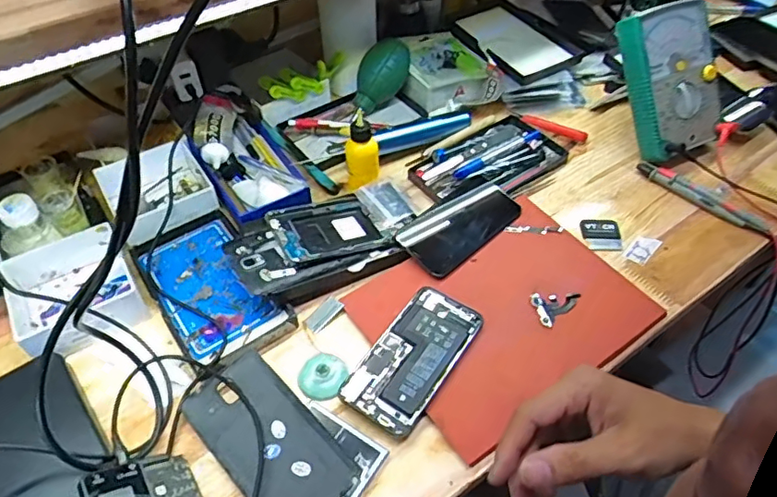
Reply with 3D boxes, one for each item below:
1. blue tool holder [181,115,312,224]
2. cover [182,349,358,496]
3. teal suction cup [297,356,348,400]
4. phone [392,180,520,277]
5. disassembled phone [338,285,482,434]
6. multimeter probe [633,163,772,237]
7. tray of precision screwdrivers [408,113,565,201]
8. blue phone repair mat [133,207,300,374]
[{"bbox_3d":[-0.159,-0.084,0.645,0.100,0.050,0.186,-29,55,-22],"label":"blue tool holder"},{"bbox_3d":[-0.096,0.152,0.449,0.076,0.011,0.145,-37,59,-27],"label":"cover"},{"bbox_3d":[-0.058,0.113,0.492,0.041,0.018,0.039,0,50,0],"label":"teal suction cup"},{"bbox_3d":[0.078,-0.029,0.590,0.138,0.012,0.071,-34,57,-25],"label":"phone"},{"bbox_3d":[0.023,0.095,0.497,0.068,0.008,0.138,28,55,22],"label":"disassembled phone"},{"bbox_3d":[0.351,-0.057,0.627,0.147,0.010,0.029,38,60,26],"label":"multimeter probe"},{"bbox_3d":[0.121,-0.105,0.660,0.180,0.019,0.096,-29,55,-22],"label":"tray of precision screwdrivers"},{"bbox_3d":[-0.171,0.037,0.549,0.102,0.018,0.181,-30,56,-23],"label":"blue phone repair mat"}]

